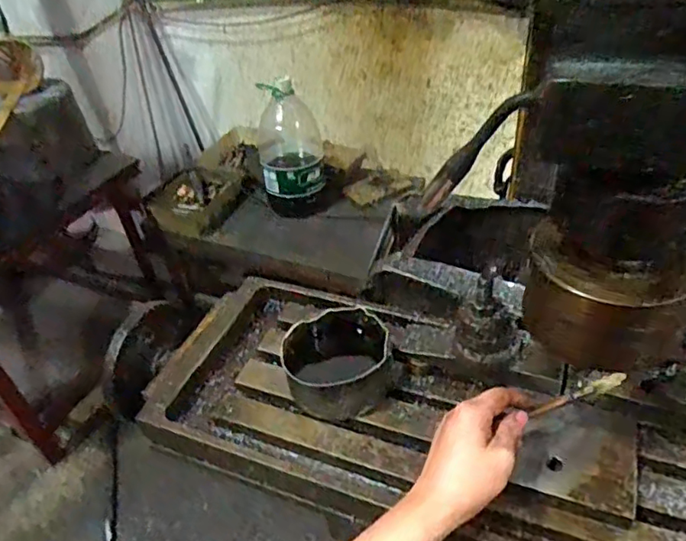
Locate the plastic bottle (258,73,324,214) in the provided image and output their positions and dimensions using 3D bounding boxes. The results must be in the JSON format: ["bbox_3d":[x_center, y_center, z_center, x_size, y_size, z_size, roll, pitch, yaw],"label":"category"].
[{"bbox_3d":[-0.143,-0.334,1.503,0.175,0.318,0.152,-6,40,0],"label":"plastic bottle"}]

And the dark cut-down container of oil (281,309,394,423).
[{"bbox_3d":[0.001,0.100,0.591,0.119,0.065,0.109,-3,40,3],"label":"dark cut-down container of oil"}]

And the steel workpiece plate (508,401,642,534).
[{"bbox_3d":[0.208,0.163,0.497,0.093,0.019,0.100,12,48,29],"label":"steel workpiece plate"}]

